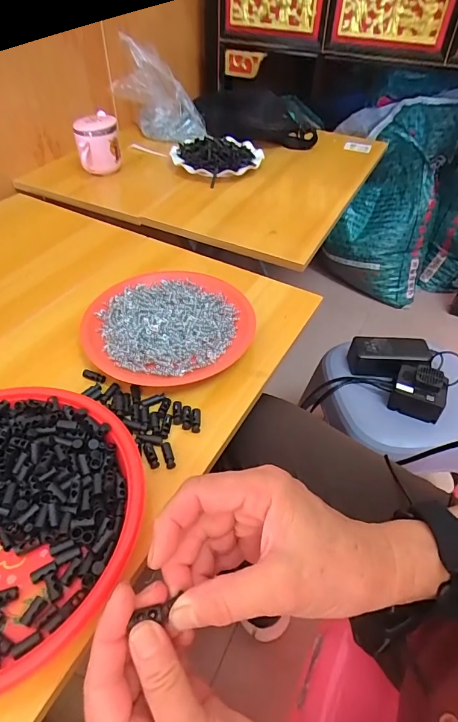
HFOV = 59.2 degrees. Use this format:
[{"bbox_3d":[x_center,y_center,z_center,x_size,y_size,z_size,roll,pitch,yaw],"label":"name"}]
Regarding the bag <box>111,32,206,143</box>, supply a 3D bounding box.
[{"bbox_3d":[-0.157,-0.596,0.898,0.183,0.188,0.083,16,49,13],"label":"bag"}]

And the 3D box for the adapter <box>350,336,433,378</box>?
[{"bbox_3d":[0.278,-0.008,0.706,0.140,0.041,0.065,2,47,1],"label":"adapter"}]

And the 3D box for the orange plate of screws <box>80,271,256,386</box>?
[{"bbox_3d":[-0.071,-0.043,0.477,0.191,0.026,0.168,-23,52,-21],"label":"orange plate of screws"}]

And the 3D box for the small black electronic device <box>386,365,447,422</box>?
[{"bbox_3d":[0.309,0.047,0.656,0.078,0.050,0.078,20,50,17],"label":"small black electronic device"}]

